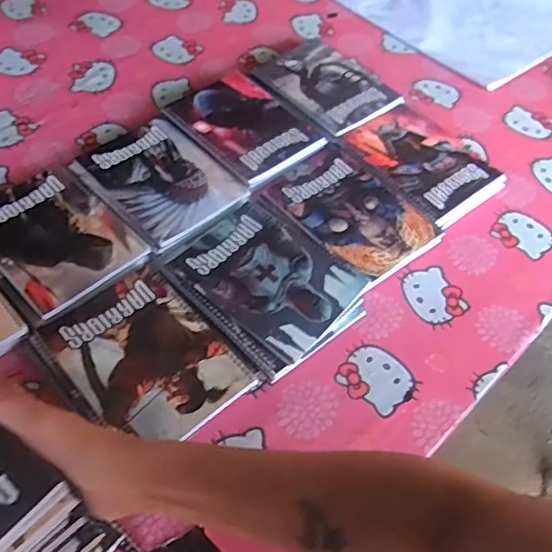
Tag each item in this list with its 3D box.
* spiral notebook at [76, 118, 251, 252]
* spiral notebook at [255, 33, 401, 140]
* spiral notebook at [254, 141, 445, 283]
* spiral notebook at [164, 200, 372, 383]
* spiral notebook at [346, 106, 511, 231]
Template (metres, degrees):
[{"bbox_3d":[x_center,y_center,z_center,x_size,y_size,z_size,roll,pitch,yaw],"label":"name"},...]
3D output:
[{"bbox_3d":[-0.156,-0.132,0.779,0.147,0.010,0.204,-36,64,-27],"label":"spiral notebook"},{"bbox_3d":[0.081,-0.308,0.921,0.158,0.011,0.218,-34,62,-22],"label":"spiral notebook"},{"bbox_3d":[0.098,-0.090,0.771,0.152,0.009,0.215,-32,61,-27],"label":"spiral notebook"},{"bbox_3d":[-0.010,0.001,0.686,0.164,0.009,0.205,-34,64,-26],"label":"spiral notebook"},{"bbox_3d":[0.215,-0.168,0.842,0.156,0.019,0.199,-32,64,-26],"label":"spiral notebook"}]

